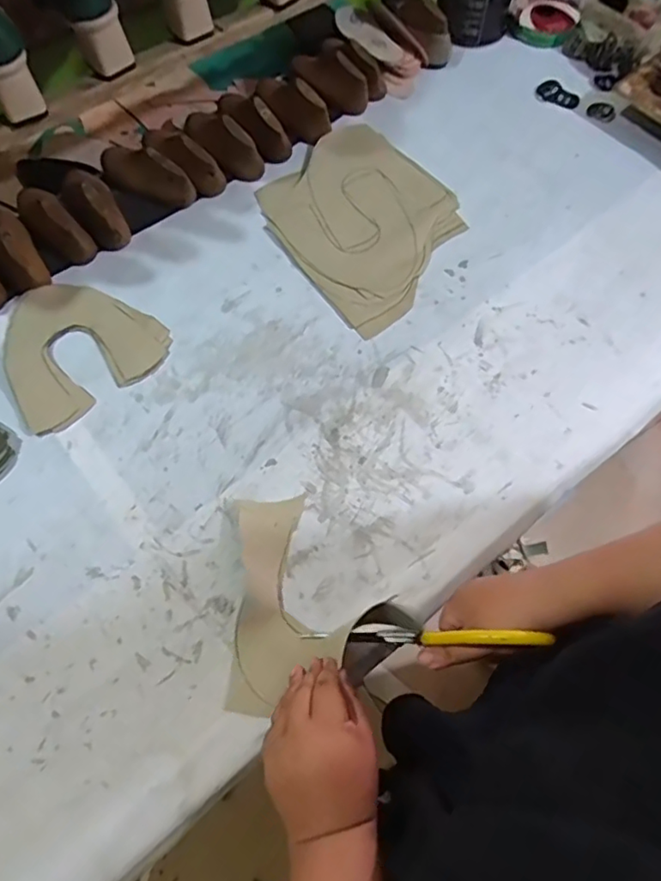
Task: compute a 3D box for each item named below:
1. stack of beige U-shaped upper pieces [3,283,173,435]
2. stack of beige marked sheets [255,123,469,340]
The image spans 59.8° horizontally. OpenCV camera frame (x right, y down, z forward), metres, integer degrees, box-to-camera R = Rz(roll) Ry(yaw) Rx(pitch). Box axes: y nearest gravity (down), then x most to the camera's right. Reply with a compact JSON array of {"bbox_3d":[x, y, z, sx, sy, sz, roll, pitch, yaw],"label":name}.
[{"bbox_3d":[-0.287,-0.114,0.652,0.169,0.006,0.168,-35,72,-13],"label":"stack of beige U-shaped upper pieces"},{"bbox_3d":[0.041,-0.281,0.718,0.229,0.011,0.261,-39,73,-15],"label":"stack of beige marked sheets"}]

